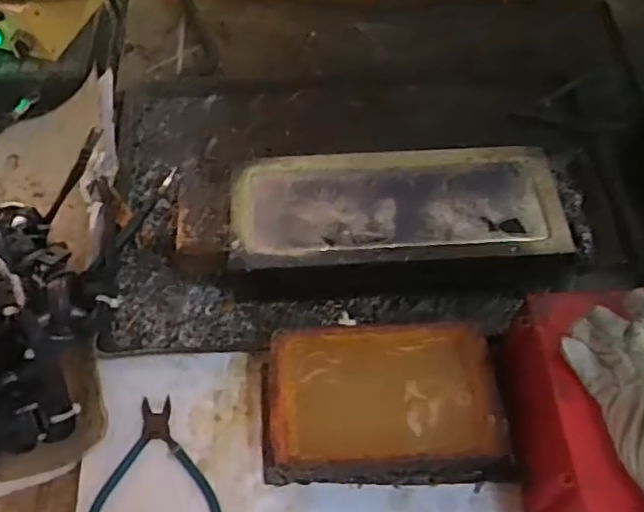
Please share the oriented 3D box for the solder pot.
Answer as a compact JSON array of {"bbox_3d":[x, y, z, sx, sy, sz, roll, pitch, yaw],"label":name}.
[{"bbox_3d":[0.080,-0.033,0.702,0.350,0.086,0.151,-4,57,-2],"label":"solder pot"}]

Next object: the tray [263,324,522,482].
[{"bbox_3d":[0.058,0.135,0.607,0.226,0.068,0.141,-2,57,-1],"label":"tray"}]

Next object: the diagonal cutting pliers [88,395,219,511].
[{"bbox_3d":[-0.158,0.201,0.605,0.124,0.010,0.132,-6,57,-3],"label":"diagonal cutting pliers"}]

